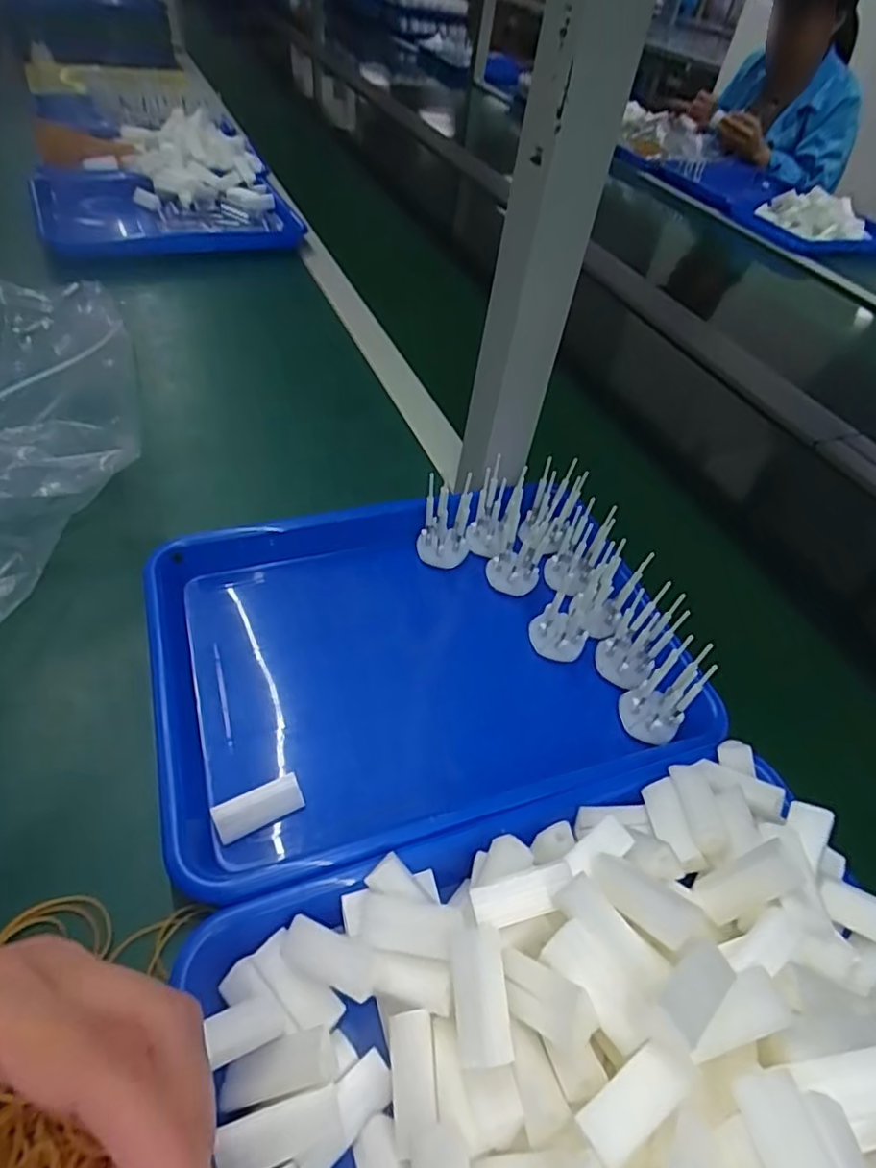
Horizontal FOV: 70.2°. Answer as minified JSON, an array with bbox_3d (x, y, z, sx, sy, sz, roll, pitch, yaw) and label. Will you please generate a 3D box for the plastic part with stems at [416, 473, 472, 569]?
[{"bbox_3d":[0.005,-0.047,0.458,0.037,0.067,0.027,4,47,-7],"label":"plastic part with stems"}]

